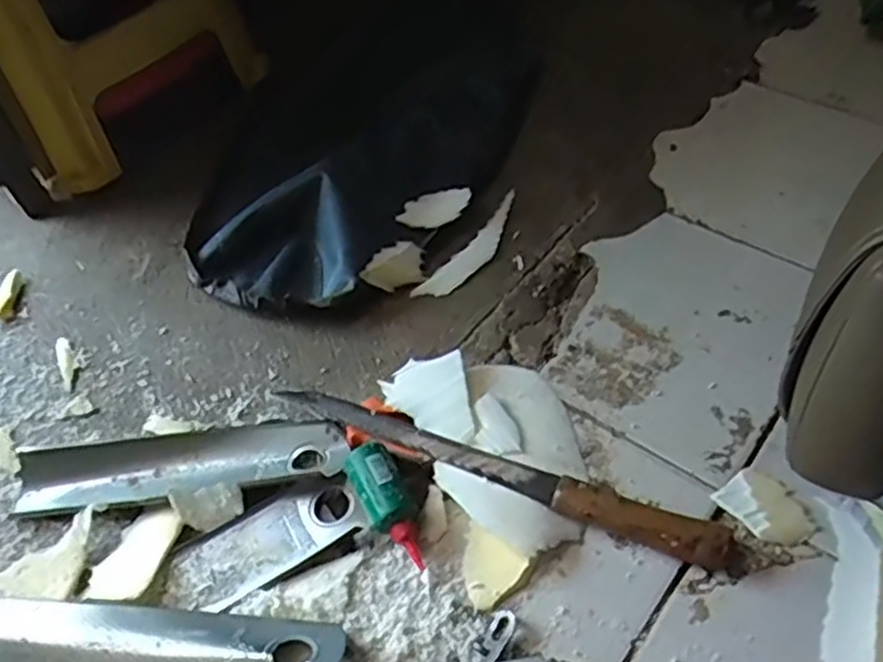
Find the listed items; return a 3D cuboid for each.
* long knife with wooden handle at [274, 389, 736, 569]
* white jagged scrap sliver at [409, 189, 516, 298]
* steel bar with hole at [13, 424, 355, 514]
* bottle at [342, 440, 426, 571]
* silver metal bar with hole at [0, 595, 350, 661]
[{"bbox_3d":[0.042,0.120,0.670,0.416,0.032,0.041,16,55,18],"label":"long knife with wooden handle"},{"bbox_3d":[0.041,-0.096,0.870,0.039,0.014,0.182,31,61,27],"label":"white jagged scrap sliver"},{"bbox_3d":[-0.244,0.120,0.698,0.302,0.023,0.082,-6,51,1],"label":"steel bar with hole"},{"bbox_3d":[-0.044,0.149,0.650,0.046,0.034,0.117,-26,53,-14],"label":"bottle"},{"bbox_3d":[-0.237,0.252,0.593,0.321,0.040,0.069,1,51,7],"label":"silver metal bar with hole"}]

